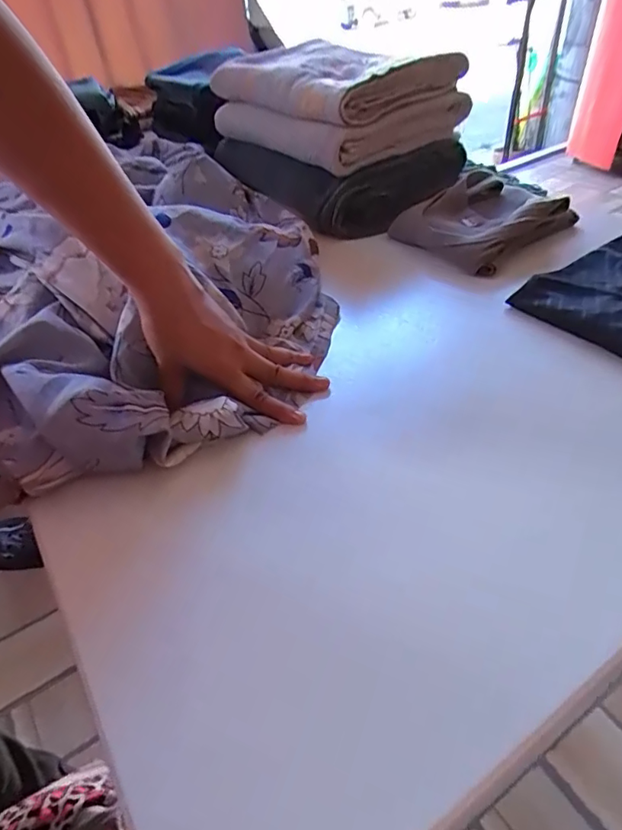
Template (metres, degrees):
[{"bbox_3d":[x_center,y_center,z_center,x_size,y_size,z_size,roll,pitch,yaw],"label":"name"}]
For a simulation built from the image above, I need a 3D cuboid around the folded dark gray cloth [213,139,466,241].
[{"bbox_3d":[0.043,-0.380,0.791,0.234,0.067,0.344,-26,47,-21],"label":"folded dark gray cloth"}]

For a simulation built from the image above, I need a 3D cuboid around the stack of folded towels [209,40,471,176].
[{"bbox_3d":[0.036,-0.469,0.769,0.236,0.092,0.327,-28,48,-22],"label":"stack of folded towels"}]

